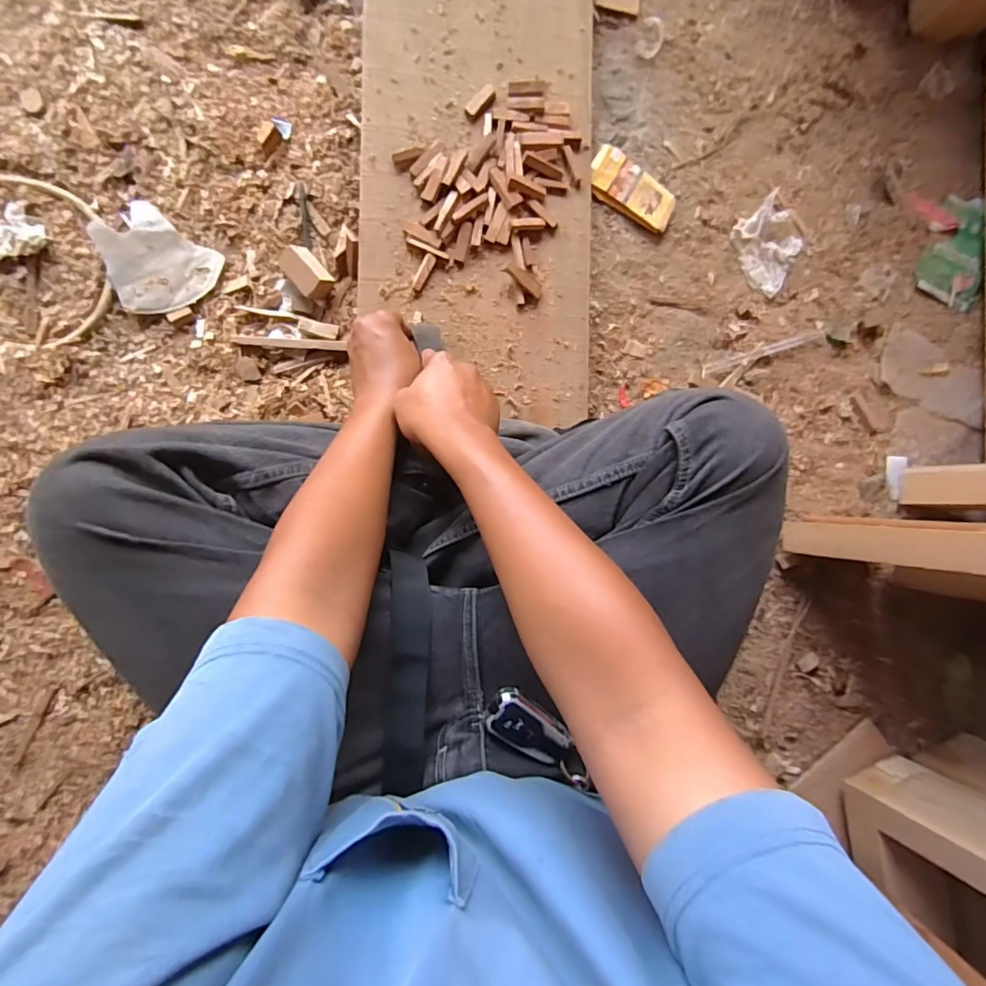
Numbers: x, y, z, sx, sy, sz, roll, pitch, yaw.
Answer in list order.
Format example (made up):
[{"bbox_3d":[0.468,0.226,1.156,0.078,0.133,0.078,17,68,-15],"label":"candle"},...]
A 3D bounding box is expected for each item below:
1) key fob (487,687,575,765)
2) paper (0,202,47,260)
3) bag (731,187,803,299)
[{"bbox_3d":[0.030,0.192,0.418,0.070,0.012,0.039,35,85,-7],"label":"key fob"},{"bbox_3d":[-0.543,-0.282,0.558,0.093,0.011,0.054,-19,93,-9],"label":"paper"},{"bbox_3d":[0.379,-0.340,0.697,0.101,0.030,0.103,37,85,-7],"label":"bag"}]

